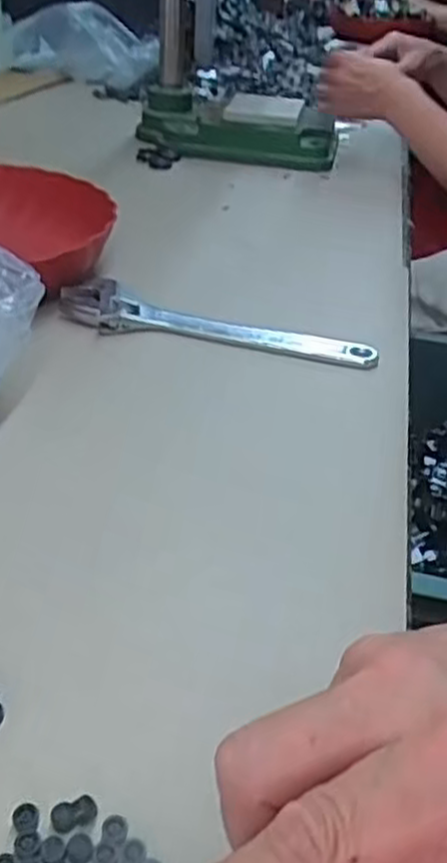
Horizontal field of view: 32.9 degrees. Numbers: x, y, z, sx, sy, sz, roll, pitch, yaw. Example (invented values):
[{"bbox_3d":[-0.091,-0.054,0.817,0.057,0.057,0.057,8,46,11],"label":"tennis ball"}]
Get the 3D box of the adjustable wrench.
[{"bbox_3d":[-0.007,-0.075,0.561,0.235,0.011,0.049,16,59,10],"label":"adjustable wrench"}]

